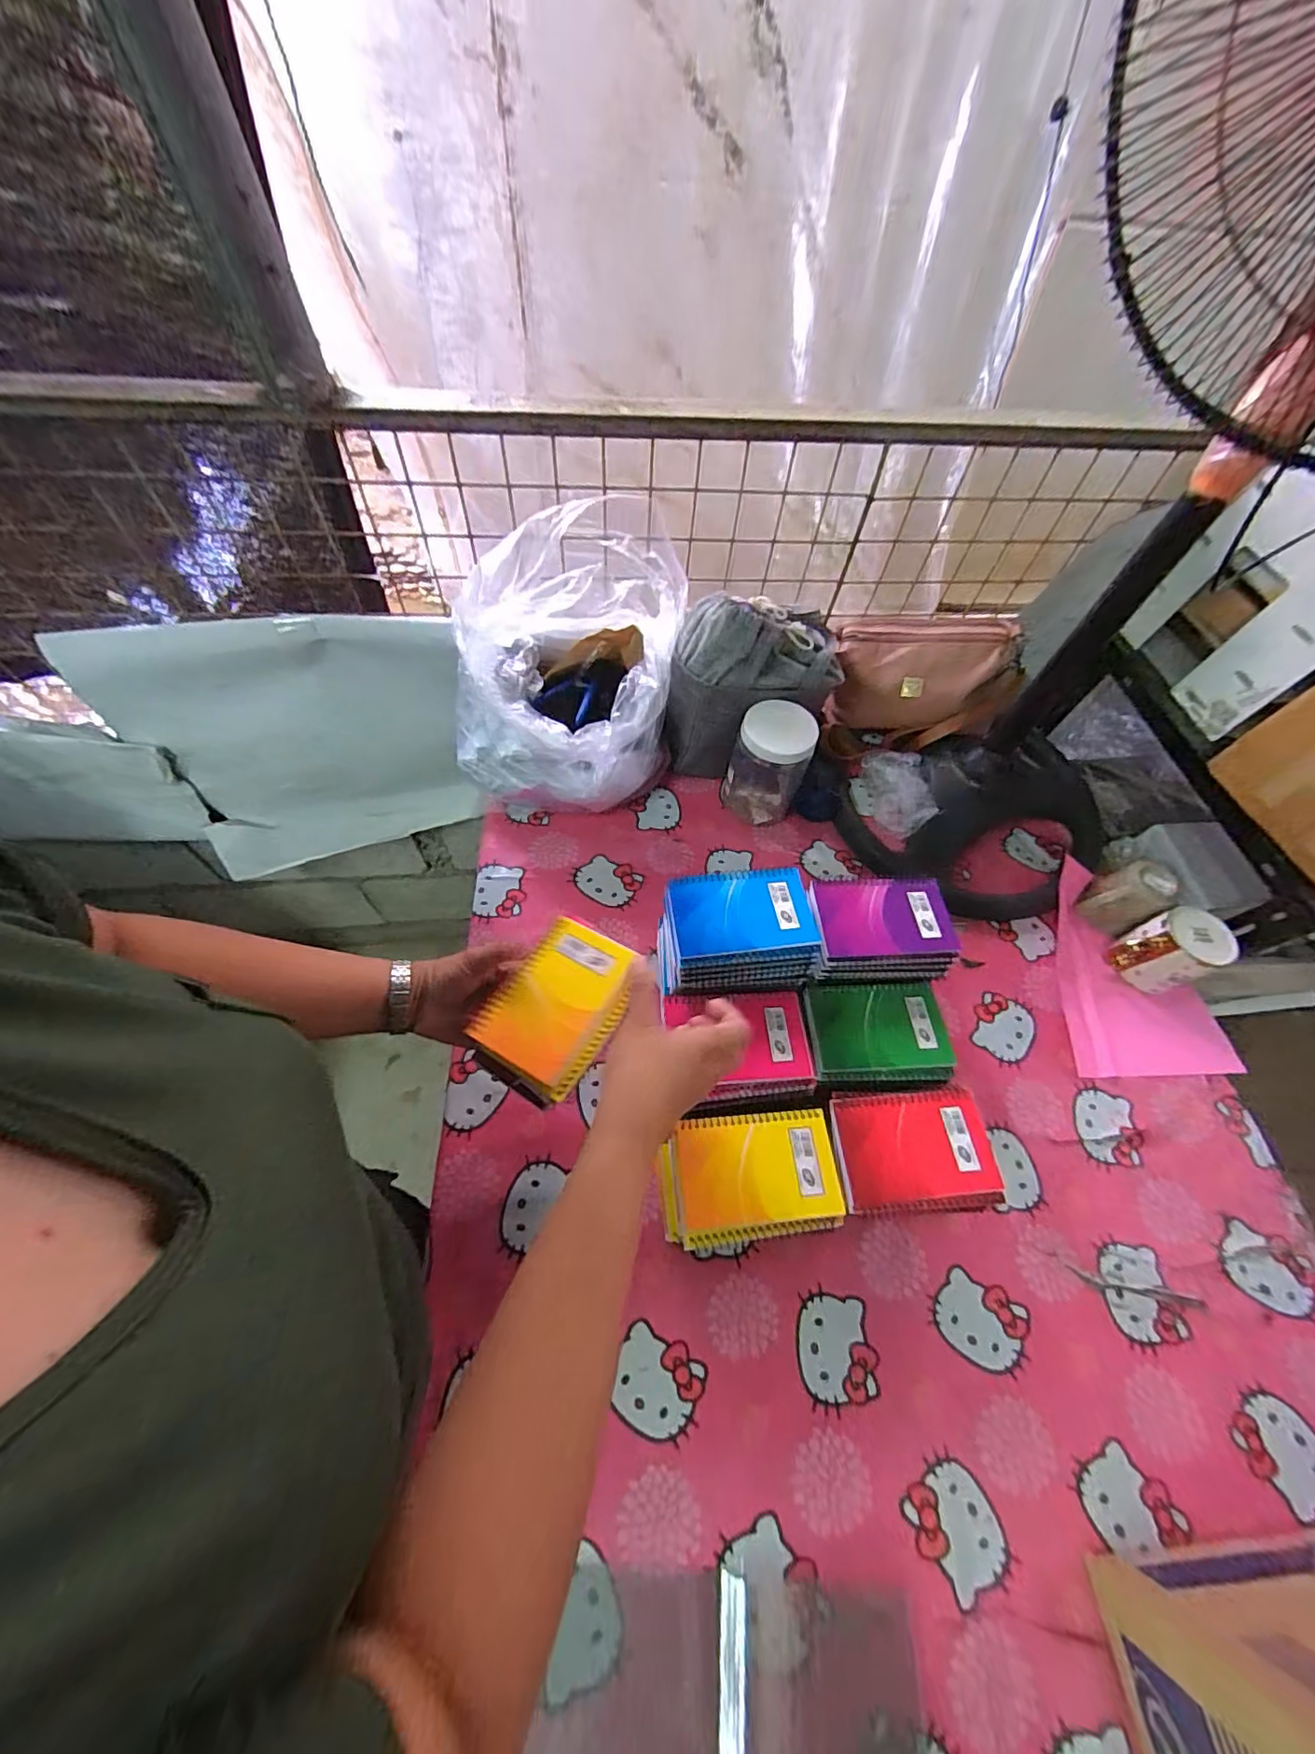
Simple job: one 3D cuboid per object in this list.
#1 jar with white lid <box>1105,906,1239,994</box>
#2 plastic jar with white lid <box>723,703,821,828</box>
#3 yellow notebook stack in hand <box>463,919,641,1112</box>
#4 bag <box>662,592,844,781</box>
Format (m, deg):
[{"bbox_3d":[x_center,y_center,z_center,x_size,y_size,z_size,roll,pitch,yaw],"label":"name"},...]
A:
[{"bbox_3d":[0.646,0.097,0.698,0.078,0.096,0.083,-24,64,-17],"label":"jar with white lid"},{"bbox_3d":[0.155,-0.154,0.779,0.104,0.163,0.081,20,60,8],"label":"plastic jar with white lid"},{"bbox_3d":[-0.083,0.108,0.469,0.095,0.026,0.143,28,61,13],"label":"yellow notebook stack in hand"},{"bbox_3d":[0.125,-0.240,0.776,0.220,0.249,0.132,9,59,1],"label":"bag"}]

